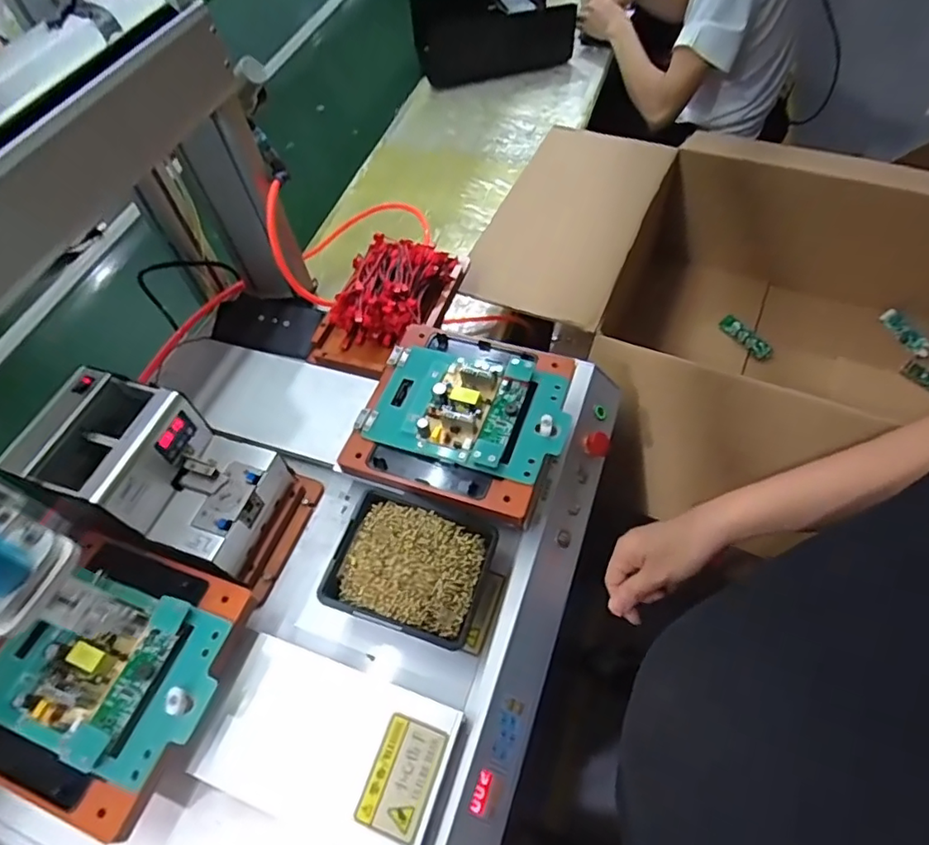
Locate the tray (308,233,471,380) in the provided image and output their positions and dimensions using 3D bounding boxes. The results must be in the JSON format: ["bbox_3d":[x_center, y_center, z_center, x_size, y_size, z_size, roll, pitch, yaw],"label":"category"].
[{"bbox_3d":[-0.102,-0.162,0.757,0.142,0.064,0.220,13,58,13],"label":"tray"}]

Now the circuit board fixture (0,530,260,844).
[{"bbox_3d":[-0.311,0.206,0.492,0.199,0.039,0.197,15,58,15],"label":"circuit board fixture"}]

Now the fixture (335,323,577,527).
[{"bbox_3d":[-0.001,-0.017,0.607,0.207,0.037,0.205,17,59,15],"label":"fixture"}]

